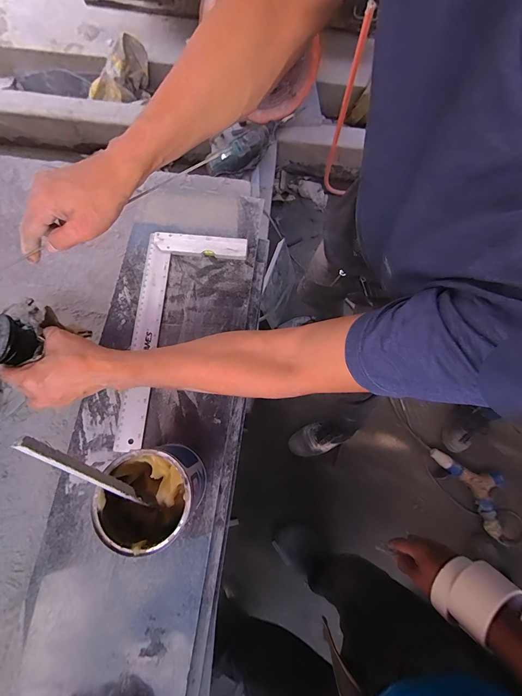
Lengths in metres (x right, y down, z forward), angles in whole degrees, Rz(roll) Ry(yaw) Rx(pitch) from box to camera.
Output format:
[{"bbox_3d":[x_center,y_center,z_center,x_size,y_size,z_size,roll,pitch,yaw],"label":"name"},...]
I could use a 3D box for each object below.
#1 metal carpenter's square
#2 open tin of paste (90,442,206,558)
[{"bbox_3d":[-0.118,-0.024,0.473,0.165,0.014,0.343,3,76,-2],"label":"metal carpenter's square"},{"bbox_3d":[-0.121,0.174,0.369,0.104,0.123,0.103,15,76,1],"label":"open tin of paste"}]

